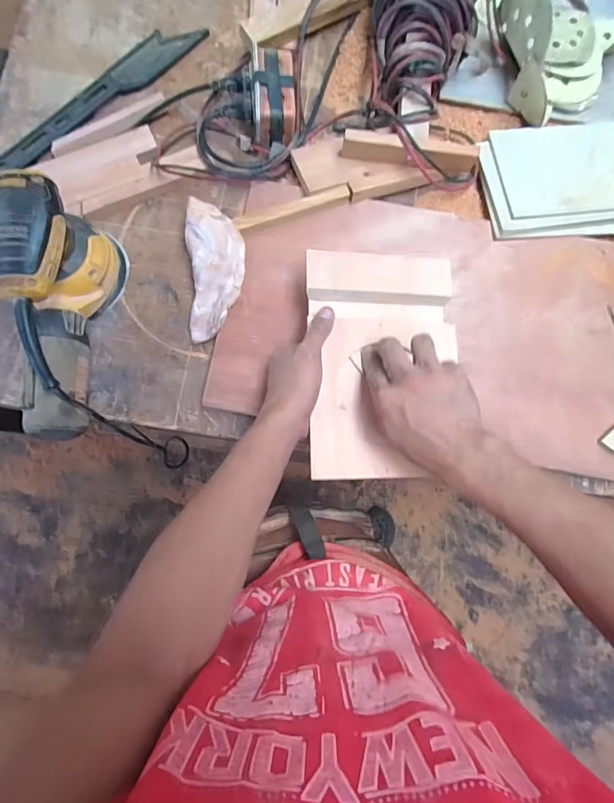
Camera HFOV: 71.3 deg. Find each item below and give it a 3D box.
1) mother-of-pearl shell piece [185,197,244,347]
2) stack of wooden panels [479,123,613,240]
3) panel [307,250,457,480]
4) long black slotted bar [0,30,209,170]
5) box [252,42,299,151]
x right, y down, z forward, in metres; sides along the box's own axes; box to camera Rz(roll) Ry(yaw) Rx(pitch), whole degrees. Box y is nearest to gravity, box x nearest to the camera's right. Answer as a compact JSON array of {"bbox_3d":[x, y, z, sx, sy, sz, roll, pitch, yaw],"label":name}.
[{"bbox_3d":[-0.110,-0.158,0.516,0.067,0.033,0.159,-2,79,-1],"label":"mother-of-pearl shell piece"},{"bbox_3d":[0.349,-0.290,0.552,0.235,0.025,0.160,-4,79,-2],"label":"stack of wooden panels"},{"bbox_3d":[0.084,-0.042,0.469,0.163,0.021,0.246,1,79,-10],"label":"panel"},{"bbox_3d":[-0.297,-0.390,0.563,0.055,0.022,0.384,44,82,7],"label":"long black slotted bar"},{"bbox_3d":[-0.042,-0.391,0.554,0.060,0.057,0.110,-2,79,-1],"label":"box"}]

